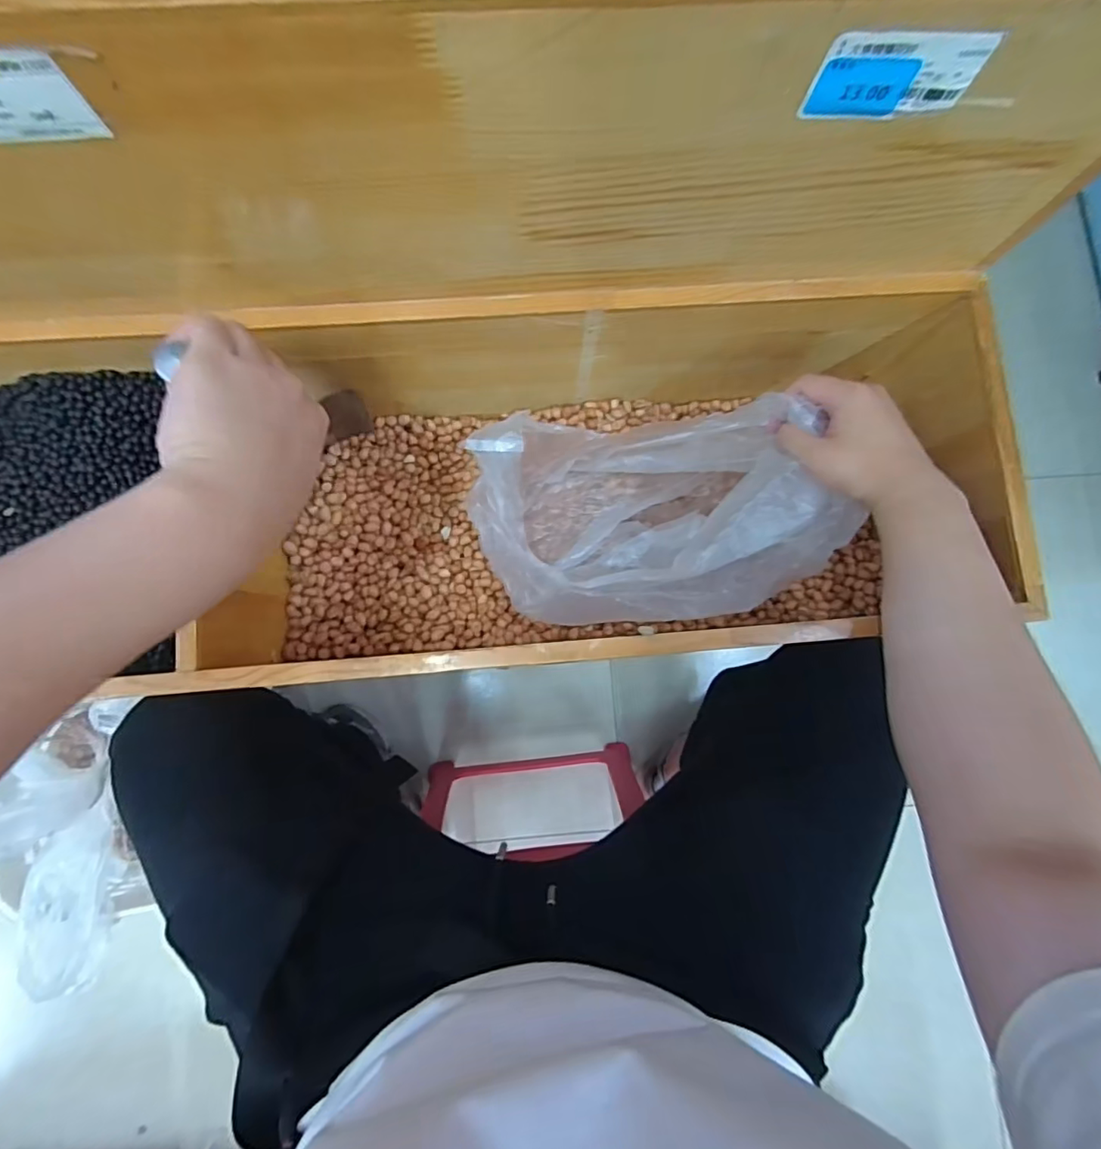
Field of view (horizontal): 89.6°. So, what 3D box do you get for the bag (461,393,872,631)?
[{"bbox_3d":[0.086,-0.056,0.489,0.291,0.148,0.188,-11,82,-2],"label":"bag"}]

